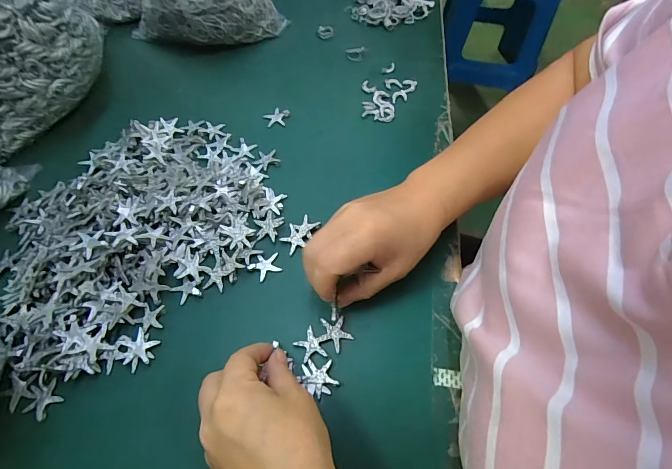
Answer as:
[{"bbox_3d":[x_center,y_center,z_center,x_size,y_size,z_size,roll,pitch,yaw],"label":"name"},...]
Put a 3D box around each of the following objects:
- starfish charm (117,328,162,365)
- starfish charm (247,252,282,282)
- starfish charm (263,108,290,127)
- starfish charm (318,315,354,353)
[{"bbox_3d":[-0.161,0.092,0.294,0.031,0.006,0.027,28,65,15],"label":"starfish charm"},{"bbox_3d":[-0.064,0.027,0.329,0.029,0.005,0.022,-29,64,-14],"label":"starfish charm"},{"bbox_3d":[-0.068,-0.136,0.419,0.029,0.004,0.022,-8,61,-4],"label":"starfish charm"},{"bbox_3d":[-0.002,0.081,0.298,0.026,0.005,0.028,0,61,1],"label":"starfish charm"}]

